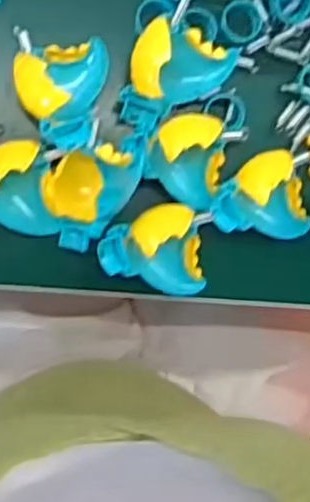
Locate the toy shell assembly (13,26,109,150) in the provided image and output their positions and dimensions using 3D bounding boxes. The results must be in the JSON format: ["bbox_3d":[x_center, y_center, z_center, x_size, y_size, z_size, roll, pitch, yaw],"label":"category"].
[{"bbox_3d":[-0.056,-0.097,0.407,0.054,0.033,0.070,1,93,-9],"label":"toy shell assembly"}]

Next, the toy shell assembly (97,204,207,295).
[{"bbox_3d":[-0.001,0.003,0.416,0.063,0.027,0.057,-11,94,-8],"label":"toy shell assembly"}]

